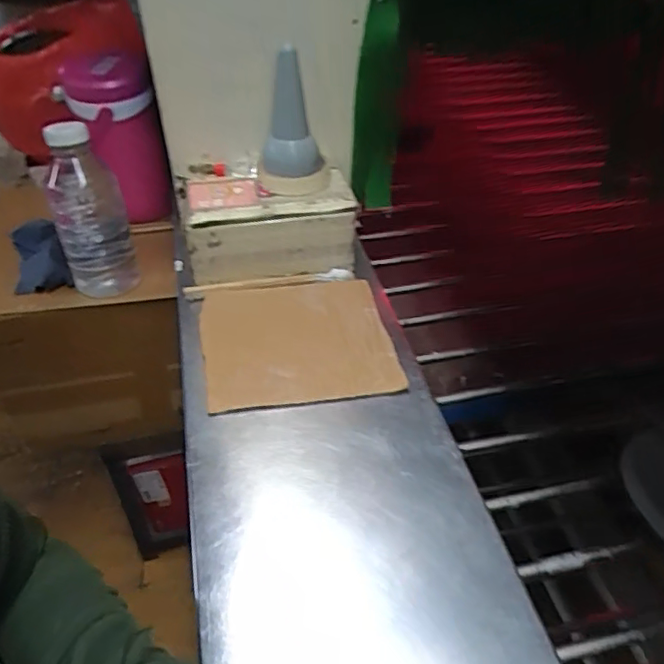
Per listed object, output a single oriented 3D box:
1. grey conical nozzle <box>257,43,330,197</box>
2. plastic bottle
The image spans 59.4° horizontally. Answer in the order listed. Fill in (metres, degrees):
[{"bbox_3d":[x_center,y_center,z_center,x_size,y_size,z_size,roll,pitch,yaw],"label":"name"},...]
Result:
[{"bbox_3d":[-0.042,-0.233,0.642,0.077,0.148,0.079,-5,42,-6],"label":"grey conical nozzle"},{"bbox_3d":[-0.330,-0.160,0.790,0.093,0.231,0.088,-19,46,-20],"label":"plastic bottle"}]

